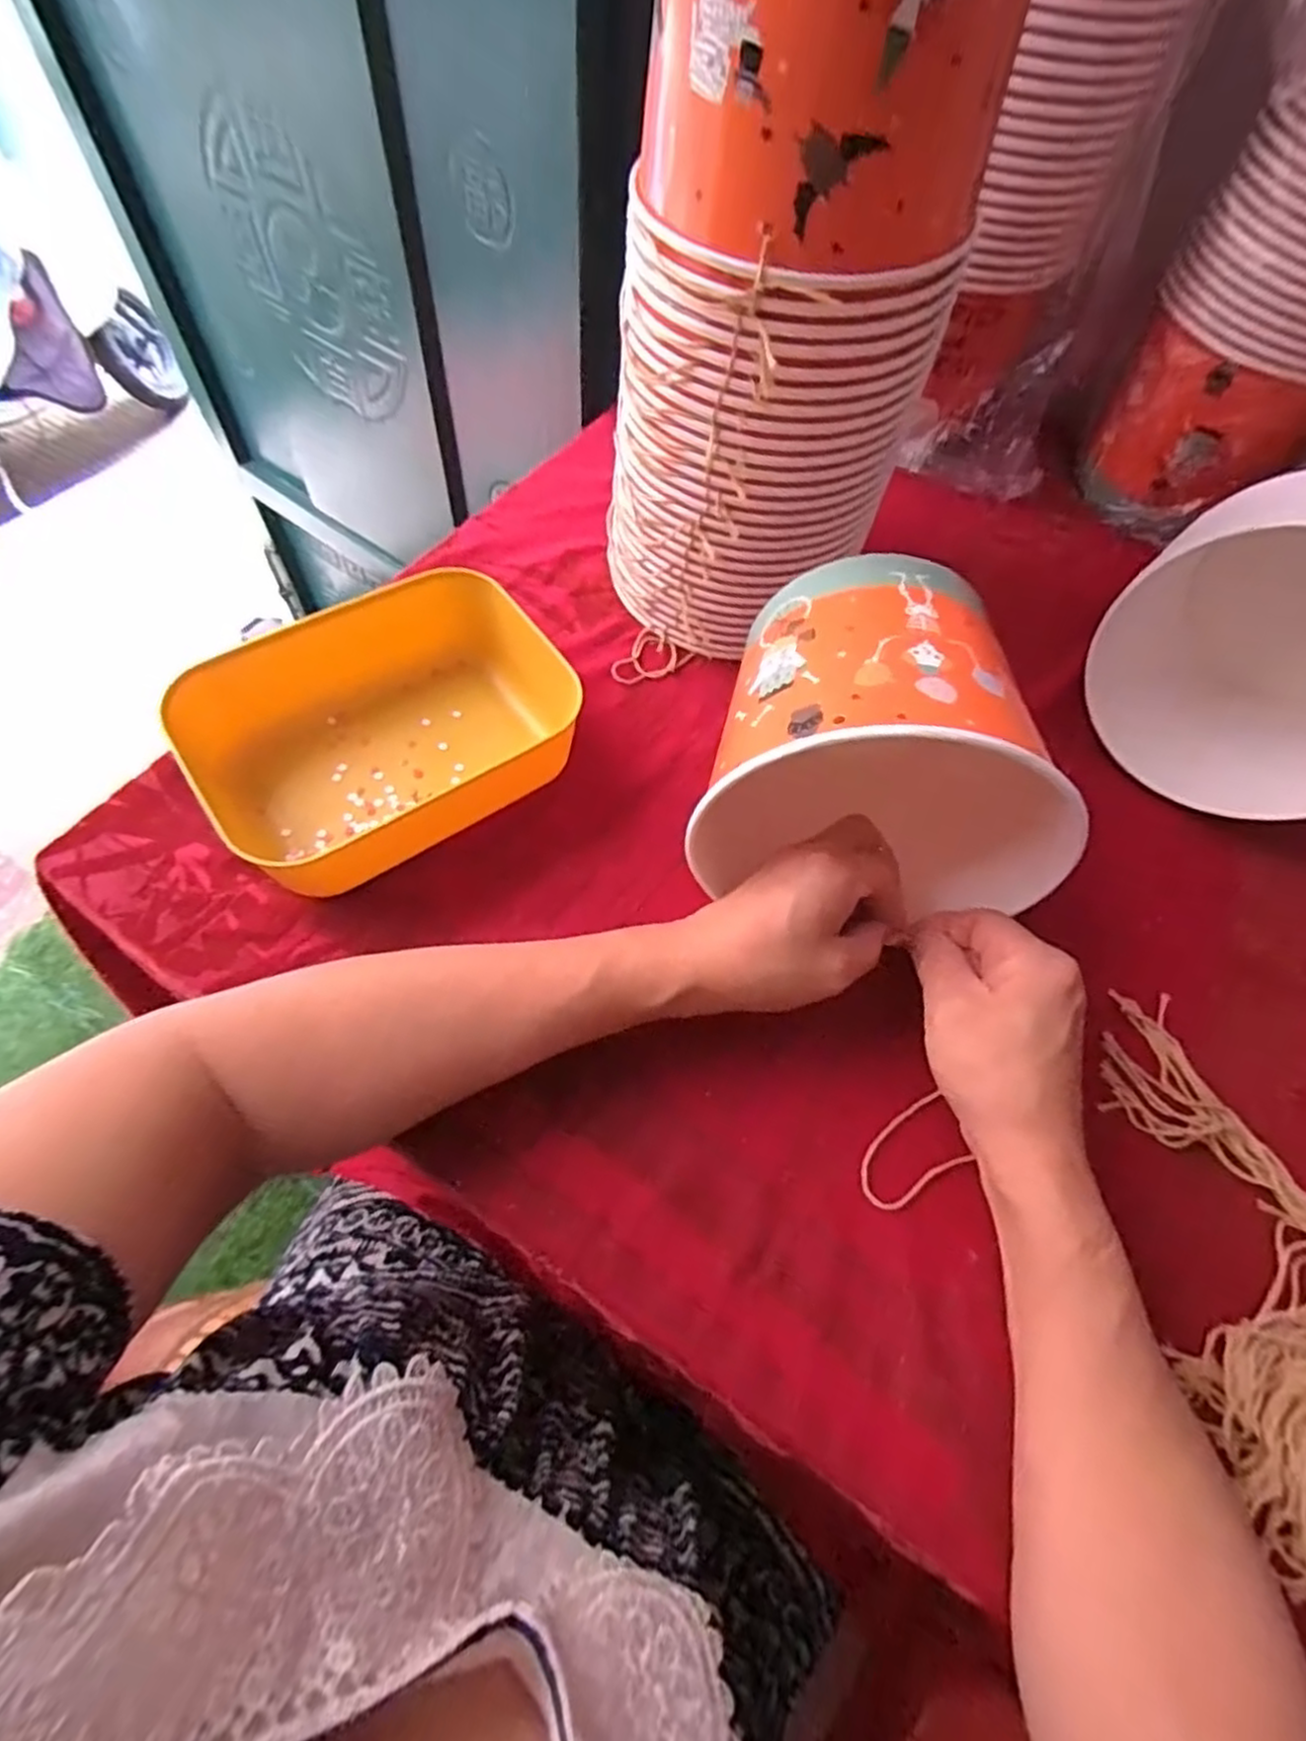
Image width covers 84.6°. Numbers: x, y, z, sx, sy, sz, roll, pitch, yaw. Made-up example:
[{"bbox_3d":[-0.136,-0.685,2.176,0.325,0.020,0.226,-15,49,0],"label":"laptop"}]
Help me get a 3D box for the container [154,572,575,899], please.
[{"bbox_3d":[-0.138,-0.080,0.401,0.213,0.057,0.148,-39,71,-21],"label":"container"}]

